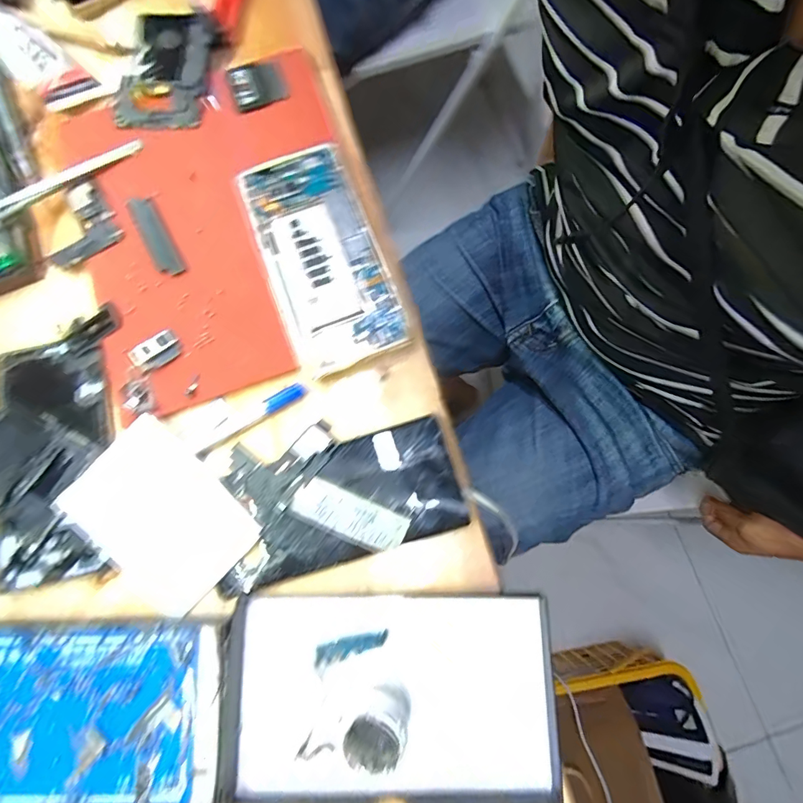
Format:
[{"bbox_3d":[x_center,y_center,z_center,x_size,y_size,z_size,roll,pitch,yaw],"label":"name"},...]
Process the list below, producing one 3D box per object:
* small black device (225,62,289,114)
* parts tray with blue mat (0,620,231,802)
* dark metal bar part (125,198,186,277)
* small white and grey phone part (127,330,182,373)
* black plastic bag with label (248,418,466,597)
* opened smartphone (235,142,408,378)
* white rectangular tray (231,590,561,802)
[{"bbox_3d":[-0.108,-0.238,0.325,0.041,0.006,0.038,-20,79,-3],"label":"small black device"},{"bbox_3d":[-0.185,0.179,0.238,0.180,0.012,0.100,-2,79,1],"label":"parts tray with blue mat"},{"bbox_3d":[-0.172,-0.115,0.300,0.017,0.004,0.068,-29,80,-4],"label":"dark metal bar part"},{"bbox_3d":[-0.160,-0.033,0.280,0.030,0.006,0.018,-33,80,-5],"label":"small white and grey phone part"},{"bbox_3d":[-0.029,0.059,0.261,0.127,0.005,0.070,-19,79,-3],"label":"black plastic bag with label"},{"bbox_3d":[-0.055,-0.098,0.291,0.075,0.011,0.156,-22,80,-3],"label":"opened smartphone"},{"bbox_3d":[-0.006,0.162,0.239,0.174,0.006,0.103,-1,79,1],"label":"white rectangular tray"}]

